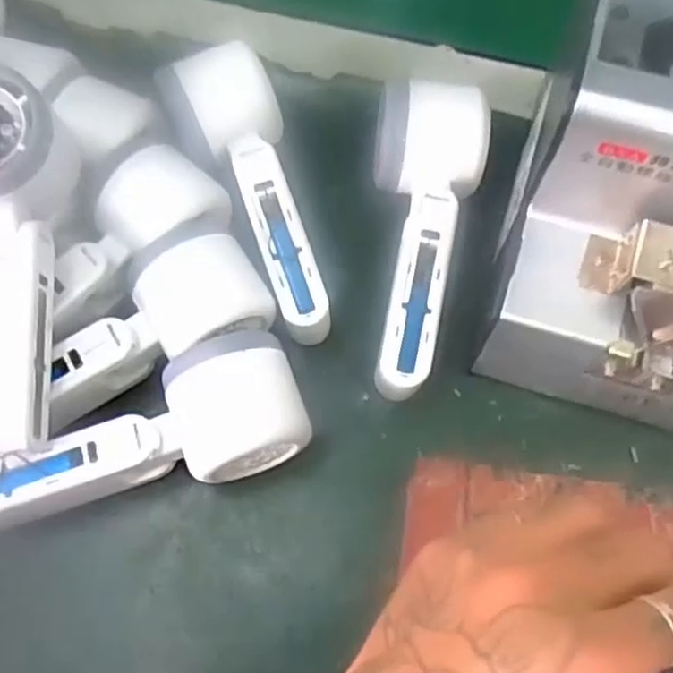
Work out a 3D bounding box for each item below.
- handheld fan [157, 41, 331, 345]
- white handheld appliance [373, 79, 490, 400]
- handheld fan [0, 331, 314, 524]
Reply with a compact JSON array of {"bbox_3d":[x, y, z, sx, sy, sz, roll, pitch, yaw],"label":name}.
[{"bbox_3d":[-0.039,-0.073,0.368,0.056,0.050,0.156,-22,70,-9],"label":"handheld fan"},{"bbox_3d":[0.045,-0.047,0.359,0.057,0.053,0.161,4,68,1],"label":"white handheld appliance"},{"bbox_3d":[-0.094,0.052,0.324,0.160,0.047,0.059,-22,70,-9],"label":"handheld fan"}]

